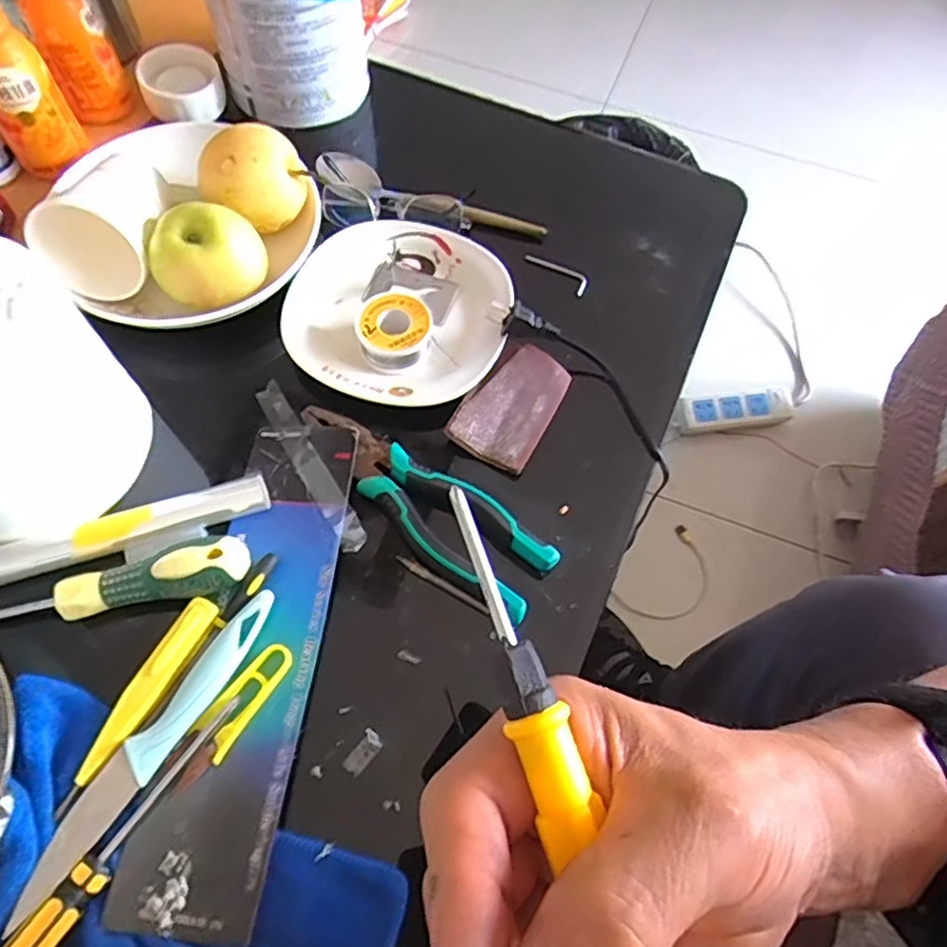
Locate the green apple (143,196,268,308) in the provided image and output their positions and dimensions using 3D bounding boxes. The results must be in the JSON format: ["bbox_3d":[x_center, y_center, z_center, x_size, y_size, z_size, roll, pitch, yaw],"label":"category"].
[{"bbox_3d":[-0.188,-0.151,0.462,0.064,0.060,0.068,1,66,-2],"label":"green apple"}]

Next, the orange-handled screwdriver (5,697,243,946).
[{"bbox_3d":[-0.181,0.190,0.326,0.019,0.019,0.169,35,69,12],"label":"orange-handled screwdriver"}]

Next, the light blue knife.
[{"bbox_3d":[-0.174,0.146,0.353,0.024,0.012,0.187,32,68,11],"label":"light blue knife"}]

